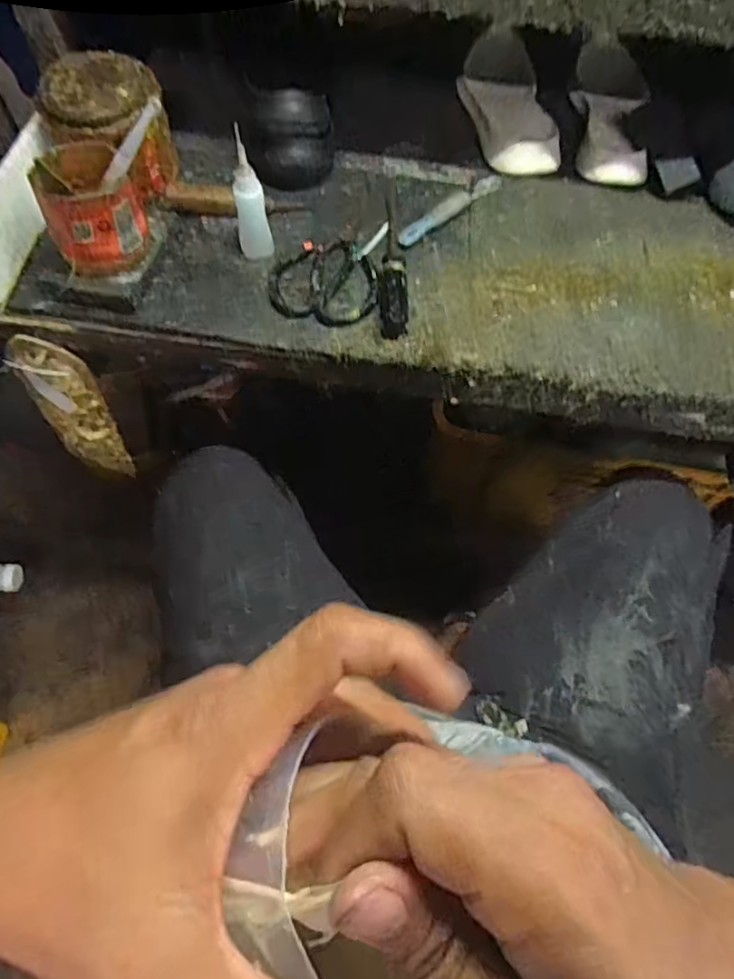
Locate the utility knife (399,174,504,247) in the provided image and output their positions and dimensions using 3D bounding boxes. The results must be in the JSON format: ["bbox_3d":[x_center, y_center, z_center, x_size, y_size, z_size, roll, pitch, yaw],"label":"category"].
[{"bbox_3d":[0.087,-0.291,0.618,0.145,0.010,0.024,-38,71,-19],"label":"utility knife"}]

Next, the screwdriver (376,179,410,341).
[{"bbox_3d":[0.026,-0.237,0.579,0.028,0.026,0.209,2,64,-2],"label":"screwdriver"}]

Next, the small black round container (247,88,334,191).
[{"bbox_3d":[-0.077,-0.353,0.612,0.087,0.073,0.070,-3,64,-4],"label":"small black round container"}]

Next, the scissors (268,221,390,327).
[{"bbox_3d":[-0.038,-0.210,0.572,0.102,0.011,0.128,7,64,0],"label":"scissors"}]

